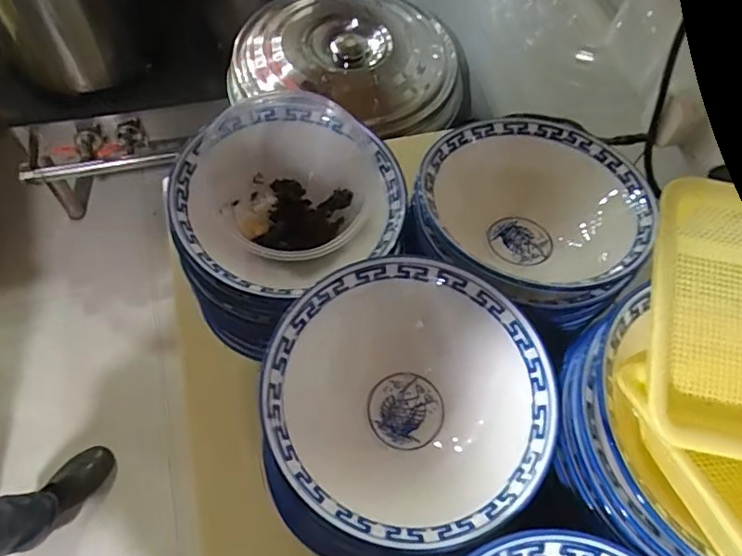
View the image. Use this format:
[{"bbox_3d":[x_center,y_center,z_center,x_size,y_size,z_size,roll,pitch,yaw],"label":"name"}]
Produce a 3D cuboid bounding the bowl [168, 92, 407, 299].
[{"bbox_3d":[-0.067,-0.070,0.482,0.183,0.073,0.191,2,60,-3],"label":"bowl"}]

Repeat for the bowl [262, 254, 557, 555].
[{"bbox_3d":[0.026,0.089,0.397,0.187,0.067,0.190,-1,60,-4],"label":"bowl"}]

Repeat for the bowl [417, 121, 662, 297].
[{"bbox_3d":[0.138,-0.063,0.488,0.185,0.078,0.184,2,60,-3],"label":"bowl"}]

